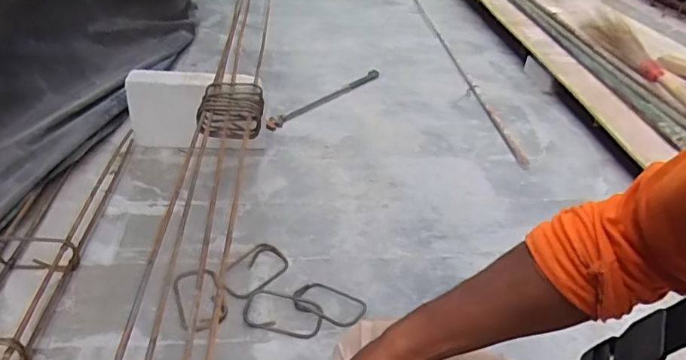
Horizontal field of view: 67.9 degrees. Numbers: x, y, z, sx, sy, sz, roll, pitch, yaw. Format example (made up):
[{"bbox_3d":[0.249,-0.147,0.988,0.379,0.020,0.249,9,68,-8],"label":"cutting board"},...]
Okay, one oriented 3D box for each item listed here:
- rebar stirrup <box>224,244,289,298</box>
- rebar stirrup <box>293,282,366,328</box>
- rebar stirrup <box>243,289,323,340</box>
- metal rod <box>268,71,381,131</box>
[{"bbox_3d":[-0.186,0.183,1.056,0.095,0.015,0.152,30,42,28],"label":"rebar stirrup"},{"bbox_3d":[-0.028,0.242,0.996,0.147,0.013,0.087,16,34,32],"label":"rebar stirrup"},{"bbox_3d":[-0.114,0.251,0.976,0.151,0.016,0.092,11,36,5],"label":"rebar stirrup"},{"bbox_3d":[-0.051,-0.286,1.730,0.055,0.029,0.592,29,41,26],"label":"metal rod"}]

